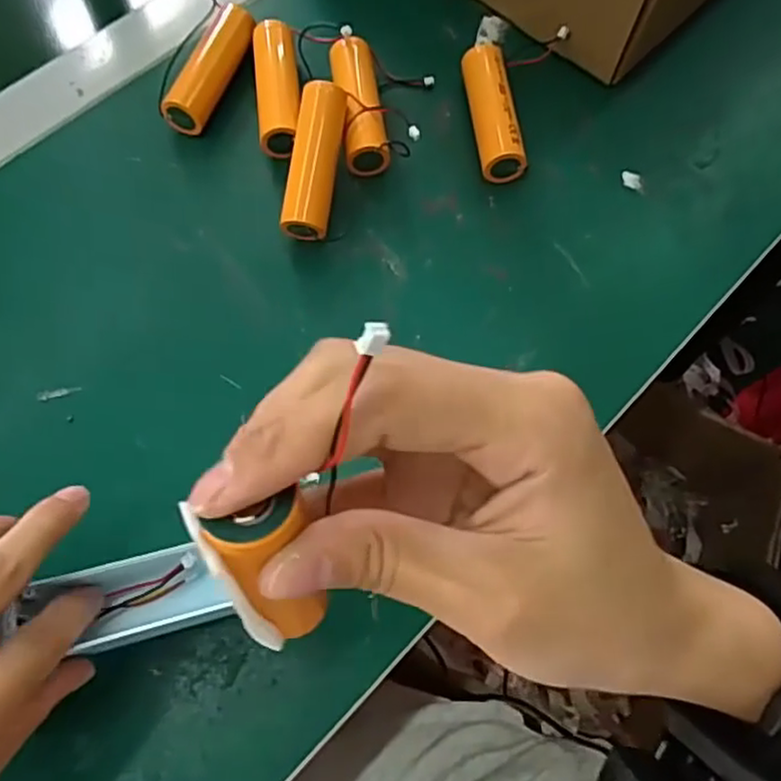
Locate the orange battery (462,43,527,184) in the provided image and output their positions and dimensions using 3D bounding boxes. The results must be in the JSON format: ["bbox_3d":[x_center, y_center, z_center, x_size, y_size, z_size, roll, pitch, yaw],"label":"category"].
[{"bbox_3d":[0.052,-0.142,0.341,0.021,0.019,0.074,-6,68,-4],"label":"orange battery"}]

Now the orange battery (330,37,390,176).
[{"bbox_3d":[-0.016,-0.146,0.339,0.021,0.023,0.076,-8,68,-5],"label":"orange battery"}]

